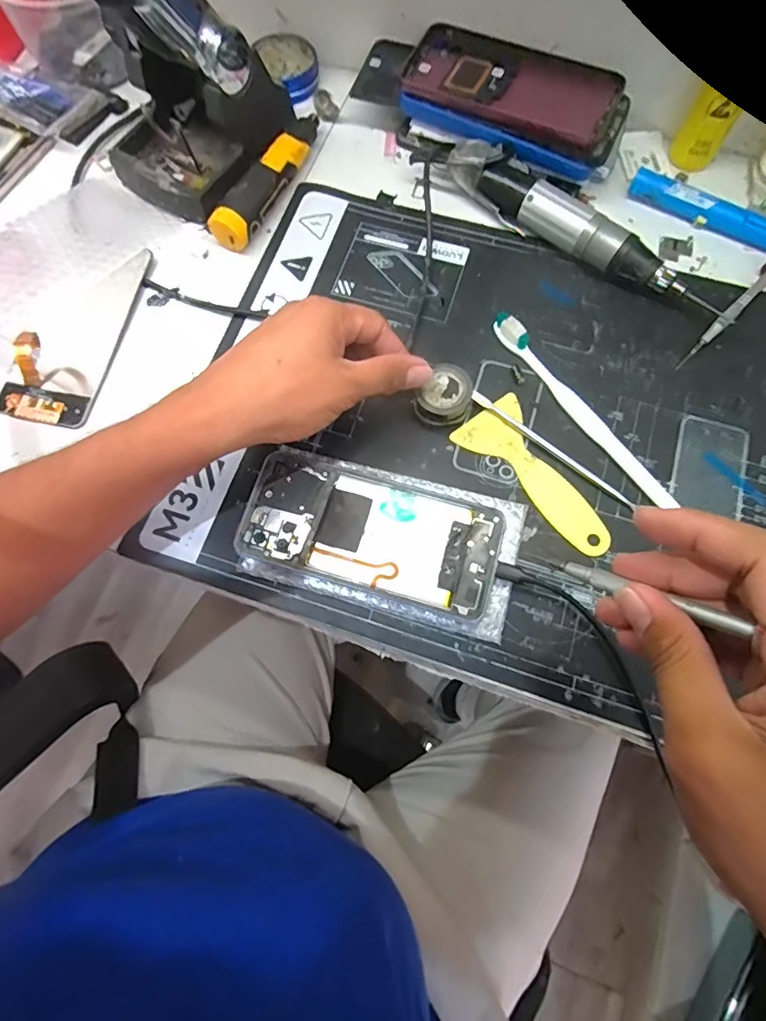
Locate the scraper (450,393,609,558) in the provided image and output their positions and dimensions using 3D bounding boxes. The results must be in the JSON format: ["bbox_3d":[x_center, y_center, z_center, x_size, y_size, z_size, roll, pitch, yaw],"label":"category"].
[{"bbox_3d":[0.106,-0.022,0.345,0.050,0.004,0.123,-36,74,-9],"label":"scraper"}]

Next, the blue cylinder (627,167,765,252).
[{"bbox_3d":[0.277,-0.225,0.398,0.169,0.020,0.017,31,76,11],"label":"blue cylinder"}]

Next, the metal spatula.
[{"bbox_3d":[0.117,-0.043,0.354,0.134,0.004,0.006,38,78,10],"label":"metal spatula"}]

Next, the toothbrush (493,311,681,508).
[{"bbox_3d":[0.140,-0.074,0.354,0.015,0.018,0.176,-35,74,-8],"label":"toothbrush"}]

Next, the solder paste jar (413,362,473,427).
[{"bbox_3d":[0.044,-0.079,0.354,0.033,0.023,0.039,43,79,14],"label":"solder paste jar"}]

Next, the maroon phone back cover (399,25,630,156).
[{"bbox_3d":[0.105,-0.344,0.405,0.167,0.006,0.084,27,76,10],"label":"maroon phone back cover"}]

